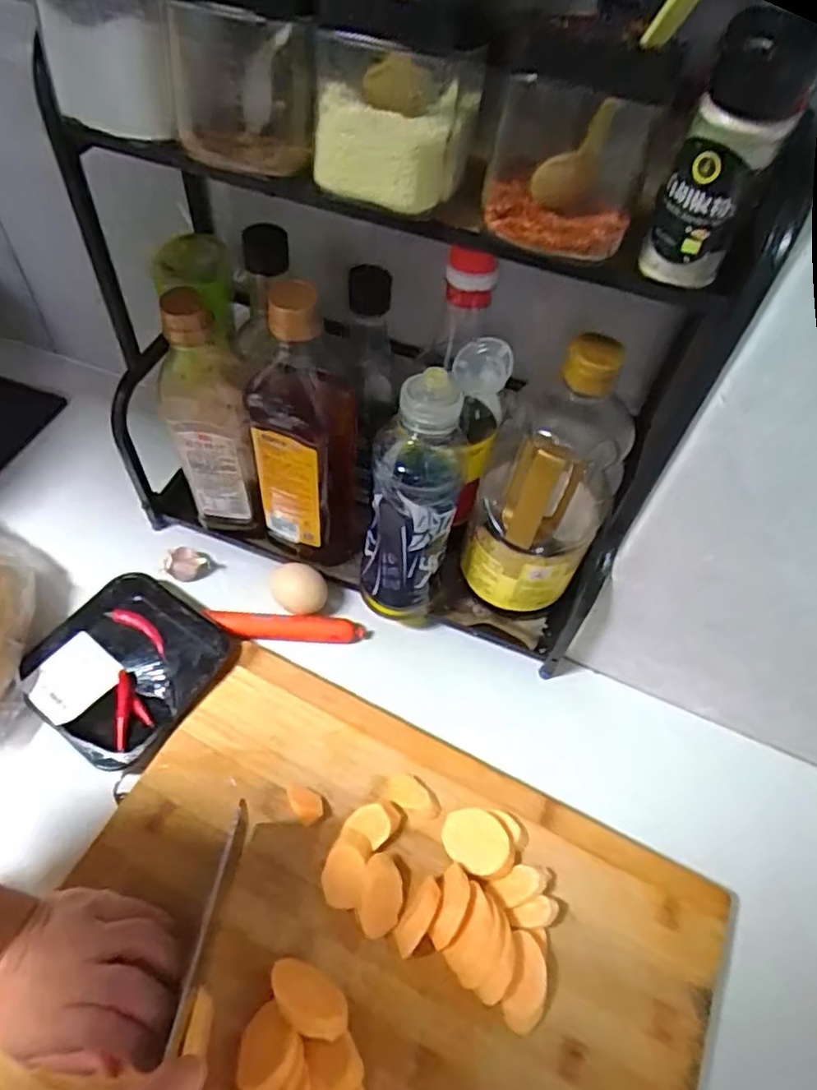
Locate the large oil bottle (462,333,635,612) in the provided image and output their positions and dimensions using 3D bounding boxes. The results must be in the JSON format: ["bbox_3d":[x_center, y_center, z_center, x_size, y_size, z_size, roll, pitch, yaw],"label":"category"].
[{"bbox_3d":[0.107,-0.057,0.489,0.094,0.234,0.104,19,56,8],"label":"large oil bottle"}]

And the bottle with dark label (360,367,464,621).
[{"bbox_3d":[0.003,-0.027,0.498,0.063,0.235,0.077,12,55,3],"label":"bottle with dark label"}]

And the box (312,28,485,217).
[{"bbox_3d":[-0.005,-0.209,0.318,0.079,0.065,0.050,0,55,-6],"label":"box"}]

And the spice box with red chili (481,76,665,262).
[{"bbox_3d":[0.076,-0.185,0.313,0.070,0.058,0.064,11,55,2],"label":"spice box with red chili"}]

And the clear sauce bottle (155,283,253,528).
[{"bbox_3d":[-0.158,-0.093,0.512,0.056,0.220,0.044,-5,56,-9],"label":"clear sauce bottle"}]

